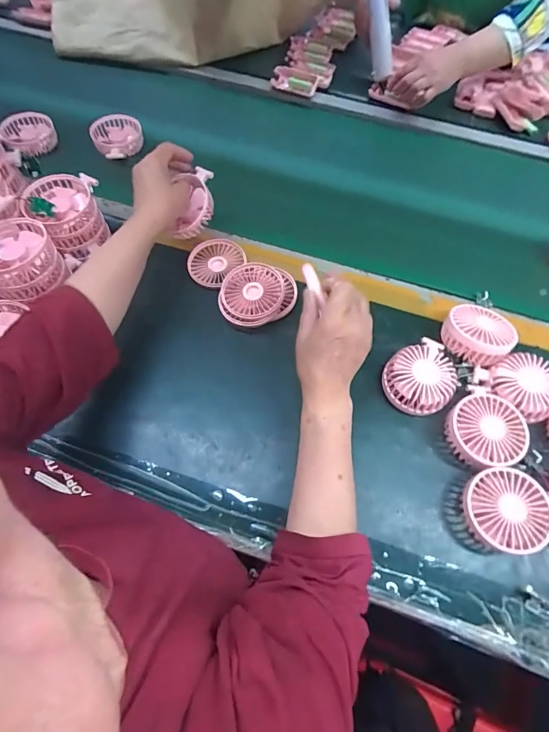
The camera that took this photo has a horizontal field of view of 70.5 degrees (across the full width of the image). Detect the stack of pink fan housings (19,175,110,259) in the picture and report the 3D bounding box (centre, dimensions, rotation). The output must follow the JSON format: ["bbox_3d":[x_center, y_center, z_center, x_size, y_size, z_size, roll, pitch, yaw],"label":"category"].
[{"bbox_3d":[-0.301,-0.220,0.565,0.096,0.070,0.098,-17,65,-11],"label":"stack of pink fan housings"}]

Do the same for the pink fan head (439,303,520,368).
[{"bbox_3d":[0.275,-0.046,0.527,0.087,0.042,0.087,-27,56,-21],"label":"pink fan head"}]

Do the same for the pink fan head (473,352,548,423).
[{"bbox_3d":[0.320,0.025,0.502,0.081,0.039,0.093,-25,67,-14],"label":"pink fan head"}]

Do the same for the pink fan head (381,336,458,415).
[{"bbox_3d":[0.194,0.015,0.511,0.099,0.048,0.090,-25,67,-14],"label":"pink fan head"}]

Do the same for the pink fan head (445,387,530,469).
[{"bbox_3d":[0.259,0.082,0.485,0.096,0.048,0.085,-38,70,-19],"label":"pink fan head"}]

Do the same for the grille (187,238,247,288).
[{"bbox_3d":[-0.092,-0.162,0.611,0.079,0.016,0.089,30,66,12],"label":"grille"}]

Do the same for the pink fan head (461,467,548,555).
[{"bbox_3d":[0.267,0.165,0.444,0.106,0.044,0.086,-1,63,-3],"label":"pink fan head"}]

